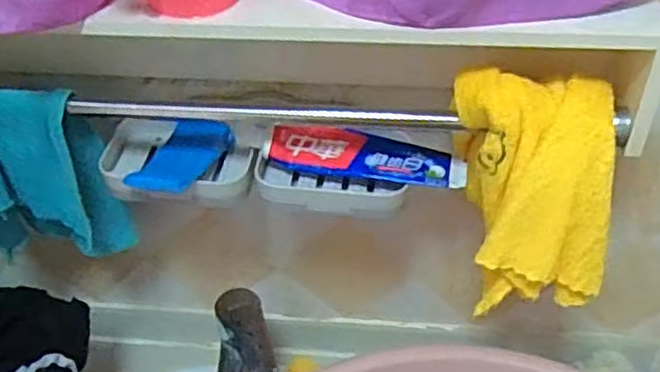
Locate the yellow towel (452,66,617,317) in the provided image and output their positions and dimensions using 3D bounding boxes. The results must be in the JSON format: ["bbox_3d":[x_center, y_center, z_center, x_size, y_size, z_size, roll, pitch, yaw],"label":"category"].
[{"bbox_3d":[0.150,0.008,0.509,0.105,0.183,0.044,-1,15,15],"label":"yellow towel"}]

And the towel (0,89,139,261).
[{"bbox_3d":[-0.263,-0.004,0.601,0.146,0.175,0.055,-8,39,-9],"label":"towel"}]

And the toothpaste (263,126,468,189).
[{"bbox_3d":[0.030,-0.028,0.577,0.164,0.025,0.049,6,39,9],"label":"toothpaste"}]

